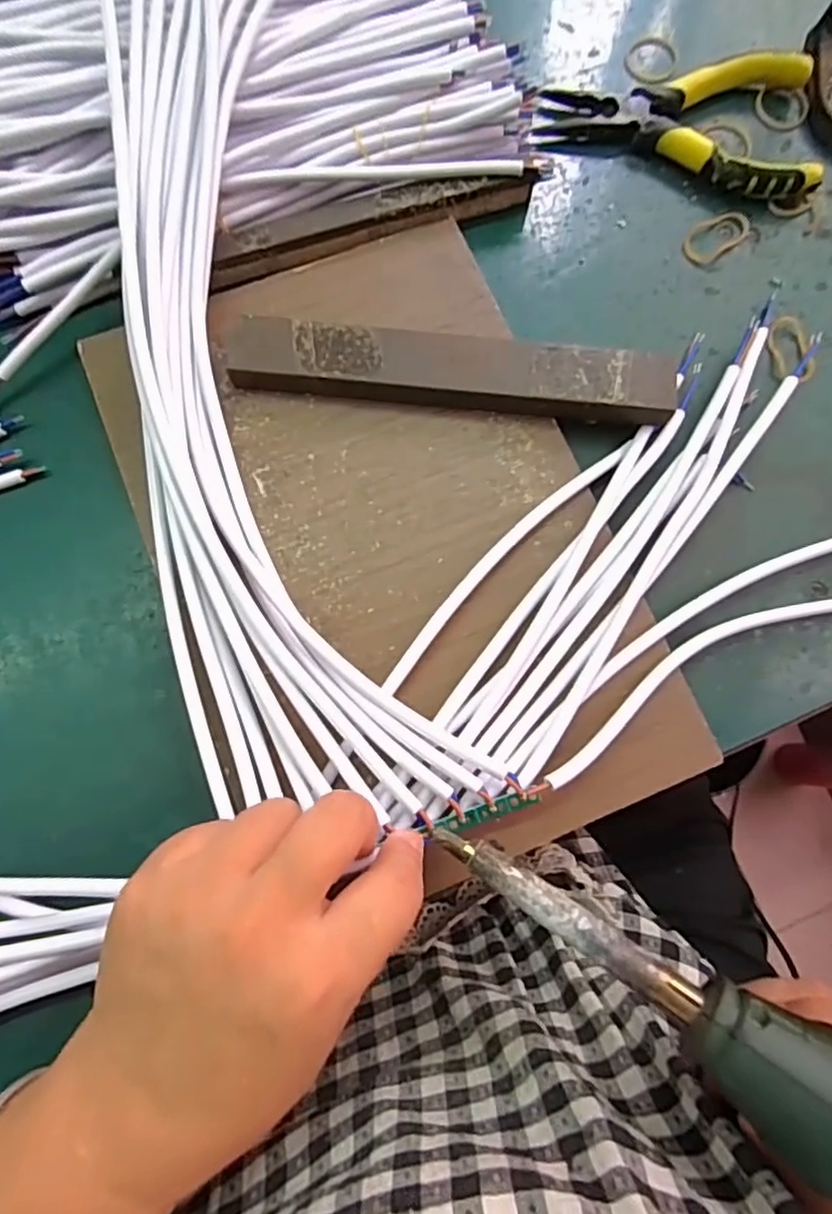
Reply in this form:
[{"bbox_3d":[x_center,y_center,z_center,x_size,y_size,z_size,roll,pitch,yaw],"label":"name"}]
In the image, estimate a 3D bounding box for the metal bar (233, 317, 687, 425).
[{"bbox_3d":[0.018,-0.112,0.303,0.207,0.018,0.033,6,78,1],"label":"metal bar"}]

